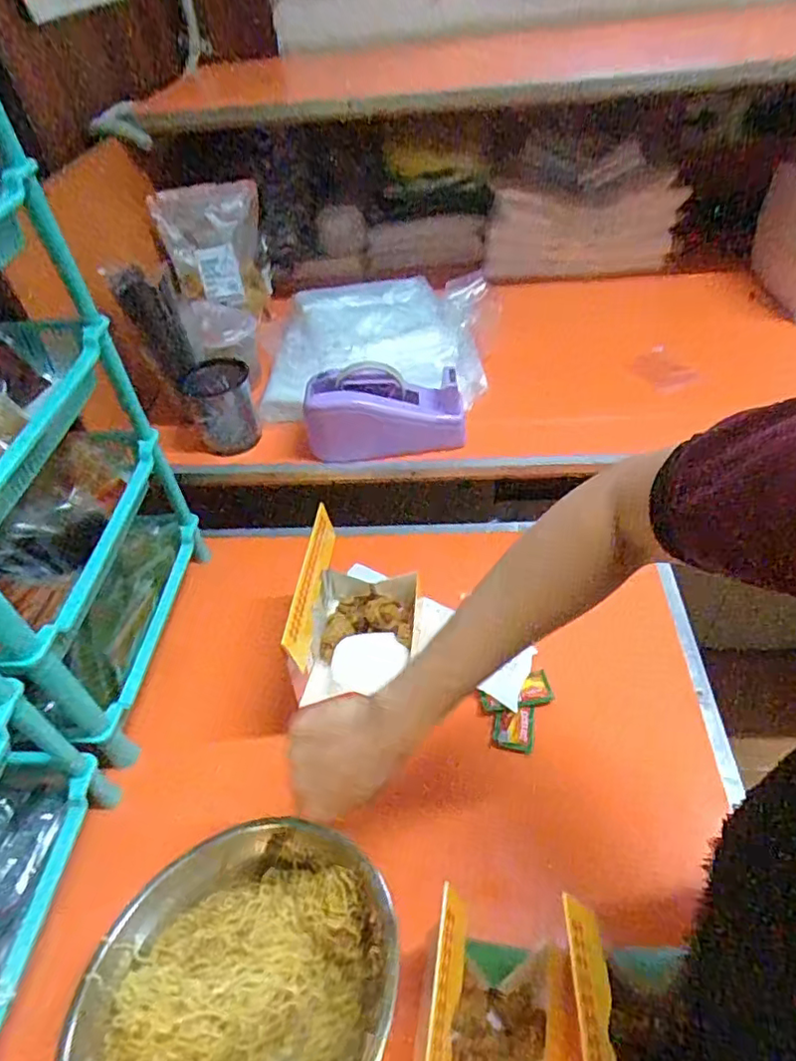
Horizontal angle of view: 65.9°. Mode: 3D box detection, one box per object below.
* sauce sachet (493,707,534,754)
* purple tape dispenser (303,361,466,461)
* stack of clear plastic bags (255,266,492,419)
[{"bbox_3d":[0.116,0.196,0.614,0.037,0.008,0.044,5,59,13],"label":"sauce sachet"},{"bbox_3d":[-0.017,-0.149,0.767,0.192,0.104,0.064,-5,44,2],"label":"purple tape dispenser"},{"bbox_3d":[-0.033,-0.282,0.895,0.316,0.073,0.315,0,45,7],"label":"stack of clear plastic bags"}]

